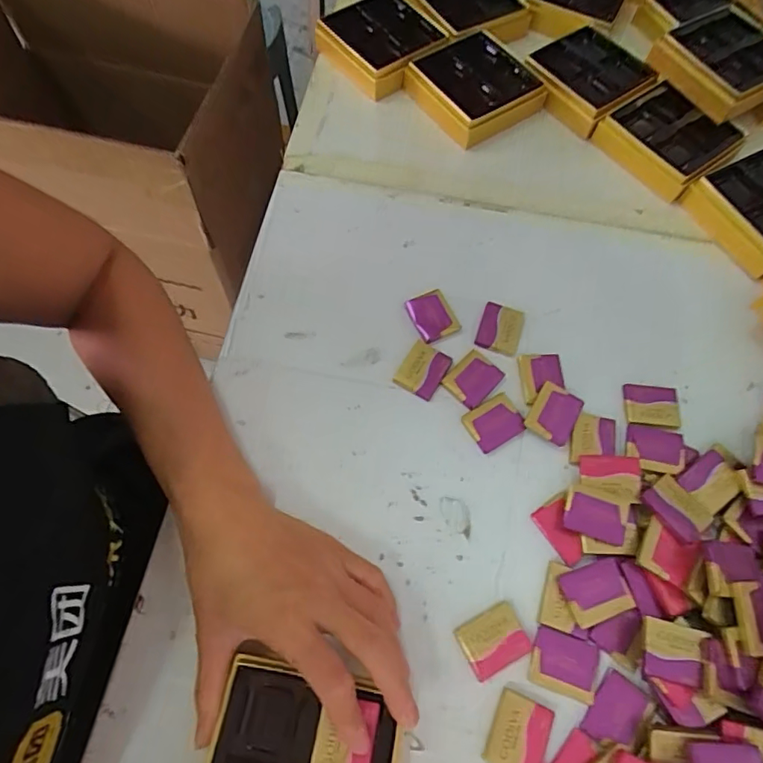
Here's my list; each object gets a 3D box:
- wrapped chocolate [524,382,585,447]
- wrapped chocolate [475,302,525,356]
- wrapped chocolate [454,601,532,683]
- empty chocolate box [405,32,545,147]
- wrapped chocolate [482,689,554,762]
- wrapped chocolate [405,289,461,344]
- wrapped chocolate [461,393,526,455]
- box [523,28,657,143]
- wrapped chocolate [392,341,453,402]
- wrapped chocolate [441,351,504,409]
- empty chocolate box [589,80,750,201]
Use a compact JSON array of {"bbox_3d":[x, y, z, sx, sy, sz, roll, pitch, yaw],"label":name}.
[{"bbox_3d":[0.125,0.024,0.371,0.032,0.007,0.040,29,69,10],"label":"wrapped chocolate"},{"bbox_3d":[0.093,-0.041,0.399,0.033,0.004,0.039,19,67,6],"label":"wrapped chocolate"},{"bbox_3d":[0.068,0.158,0.313,0.038,0.006,0.031,-26,70,-13],"label":"wrapped chocolate"},{"bbox_3d":[0.088,-0.283,0.485,0.101,0.022,0.110,-33,72,-15],"label":"empty chocolate box"},{"bbox_3d":[0.080,0.204,0.295,0.033,0.005,0.039,23,68,7],"label":"wrapped chocolate"},{"bbox_3d":[0.040,-0.052,0.401,0.031,0.005,0.040,-23,70,-11],"label":"wrapped chocolate"},{"bbox_3d":[0.082,0.030,0.371,0.038,0.004,0.031,-28,71,-13],"label":"wrapped chocolate"},{"bbox_3d":[0.199,-0.292,0.491,0.101,0.024,0.095,-38,73,-16],"label":"box"},{"bbox_3d":[0.031,-0.009,0.384,0.032,0.007,0.039,28,69,9],"label":"wrapped chocolate"},{"bbox_3d":[0.069,-0.002,0.384,0.033,0.005,0.041,40,71,14],"label":"wrapped chocolate"},{"bbox_3d":[0.261,-0.221,0.470,0.095,0.026,0.097,-36,73,-16],"label":"empty chocolate box"}]

